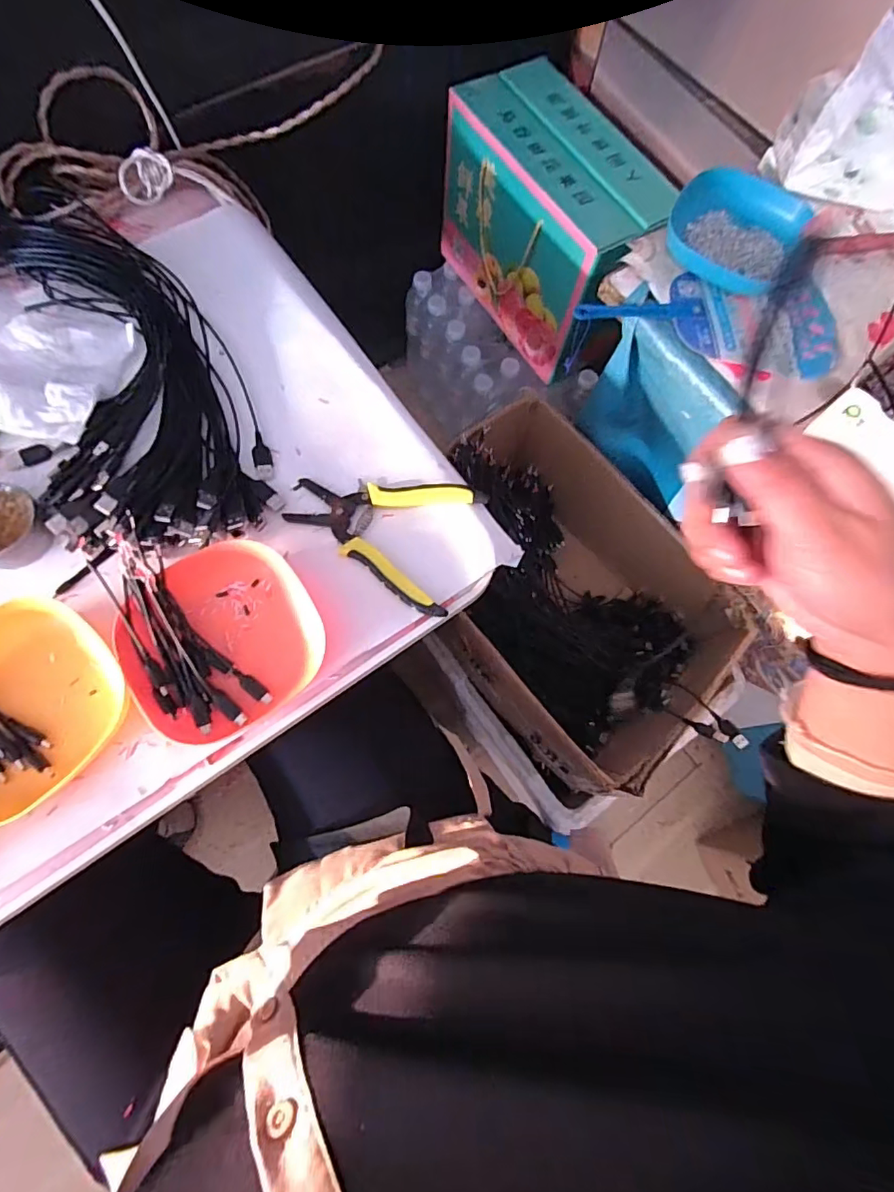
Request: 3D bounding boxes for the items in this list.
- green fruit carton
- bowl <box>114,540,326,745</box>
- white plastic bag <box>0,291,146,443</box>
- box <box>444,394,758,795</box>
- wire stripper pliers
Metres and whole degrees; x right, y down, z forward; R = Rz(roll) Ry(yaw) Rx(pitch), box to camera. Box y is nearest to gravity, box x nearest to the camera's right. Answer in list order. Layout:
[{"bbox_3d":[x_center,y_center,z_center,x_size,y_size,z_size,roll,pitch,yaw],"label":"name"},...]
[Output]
[{"bbox_3d":[0.151,-0.551,0.797,0.166,0.233,0.328,-30,77,-11],"label":"green fruit carton"},{"bbox_3d":[-0.172,0.031,0.407,0.133,0.034,0.139,0,72,-1],"label":"bowl"},{"bbox_3d":[-0.369,-0.206,0.470,0.151,0.037,0.168,18,73,4],"label":"white plastic bag"},{"bbox_3d":[0.149,0.000,0.717,0.307,0.215,0.443,-40,80,-14],"label":"box"},{"bbox_3d":[-0.057,-0.065,0.452,0.157,0.010,0.116,22,73,6],"label":"wire stripper pliers"}]

